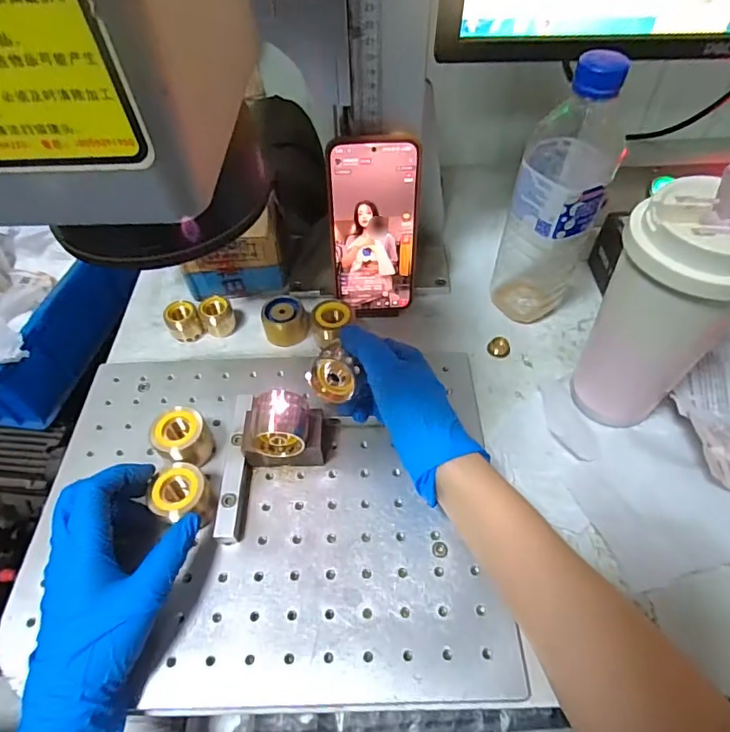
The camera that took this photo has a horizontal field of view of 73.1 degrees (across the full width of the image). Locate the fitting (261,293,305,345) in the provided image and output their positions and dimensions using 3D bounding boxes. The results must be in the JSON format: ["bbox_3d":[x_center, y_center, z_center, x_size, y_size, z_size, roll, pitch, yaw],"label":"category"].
[{"bbox_3d":[-0.077,-0.043,0.470,0.039,0.029,0.040,-8,54,-3],"label":"fitting"}]

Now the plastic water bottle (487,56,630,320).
[{"bbox_3d":[0.160,-0.130,0.412,0.074,0.223,0.071,18,57,15],"label":"plastic water bottle"}]

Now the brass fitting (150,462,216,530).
[{"bbox_3d":[-0.130,0.093,0.351,0.037,0.044,0.034,-1,54,2],"label":"brass fitting"}]

